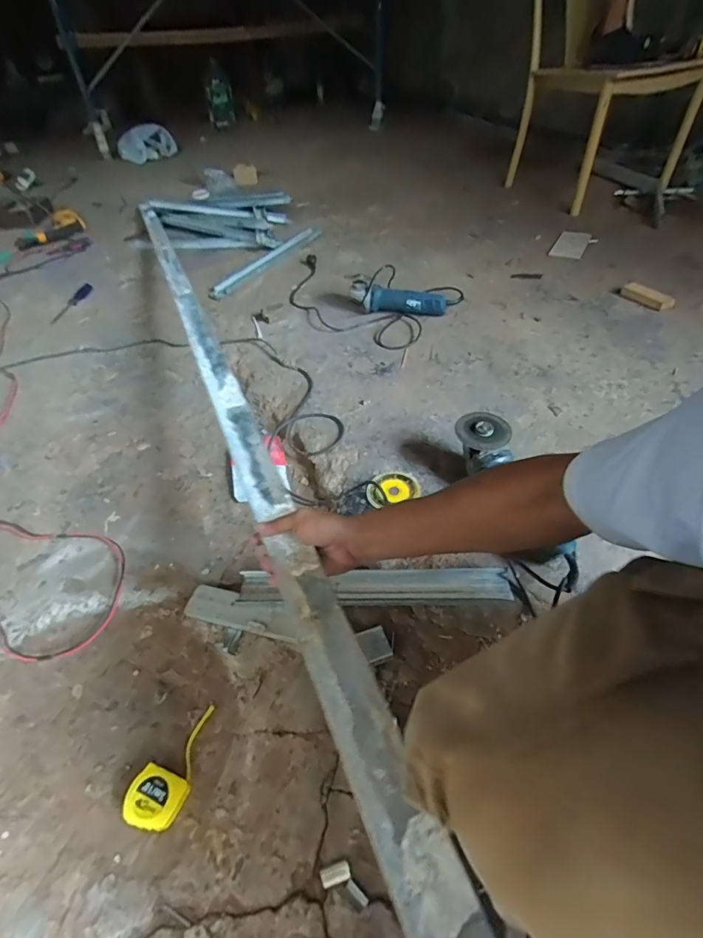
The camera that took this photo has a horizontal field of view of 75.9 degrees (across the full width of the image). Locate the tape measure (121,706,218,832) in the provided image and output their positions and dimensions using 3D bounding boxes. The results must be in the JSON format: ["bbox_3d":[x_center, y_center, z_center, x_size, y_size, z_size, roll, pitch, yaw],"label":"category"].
[{"bbox_3d":[-0.218,0.376,0.572,0.063,0.034,0.137,22,53,21],"label":"tape measure"}]

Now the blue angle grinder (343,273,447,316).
[{"bbox_3d":[0.117,-0.470,1.237,0.283,0.080,0.070,15,51,15],"label":"blue angle grinder"}]

